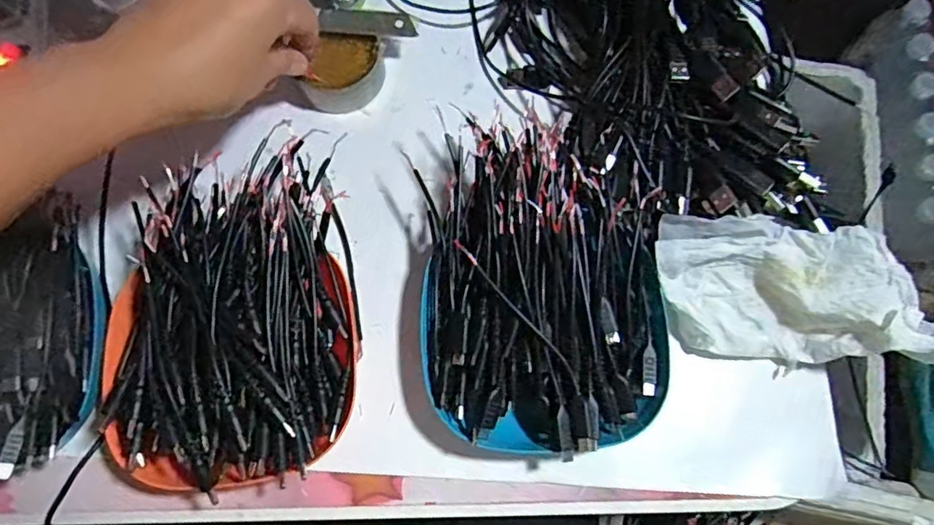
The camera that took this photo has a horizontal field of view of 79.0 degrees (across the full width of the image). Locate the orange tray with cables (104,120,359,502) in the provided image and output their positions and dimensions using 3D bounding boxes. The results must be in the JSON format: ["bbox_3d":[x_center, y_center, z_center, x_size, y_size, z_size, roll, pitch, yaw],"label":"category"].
[{"bbox_3d":[-0.135,0.029,0.329,0.133,0.058,0.190,-8,75,-2],"label":"orange tray with cables"}]

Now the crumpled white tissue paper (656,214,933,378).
[{"bbox_3d":[0.180,0.015,0.329,0.145,0.046,0.073,6,75,1],"label":"crumpled white tissue paper"}]

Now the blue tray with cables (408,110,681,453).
[{"bbox_3d":[0.044,0.013,0.333,0.138,0.057,0.183,-3,75,-1],"label":"blue tray with cables"}]

